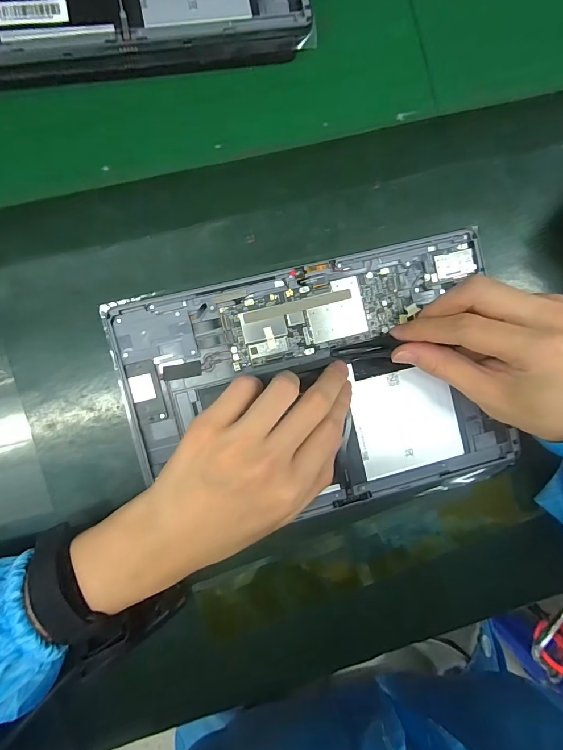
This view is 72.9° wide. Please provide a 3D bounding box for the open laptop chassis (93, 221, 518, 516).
[{"bbox_3d":[0.028,0.010,0.259,0.249,0.028,0.164,-14,85,-5],"label":"open laptop chassis"}]

